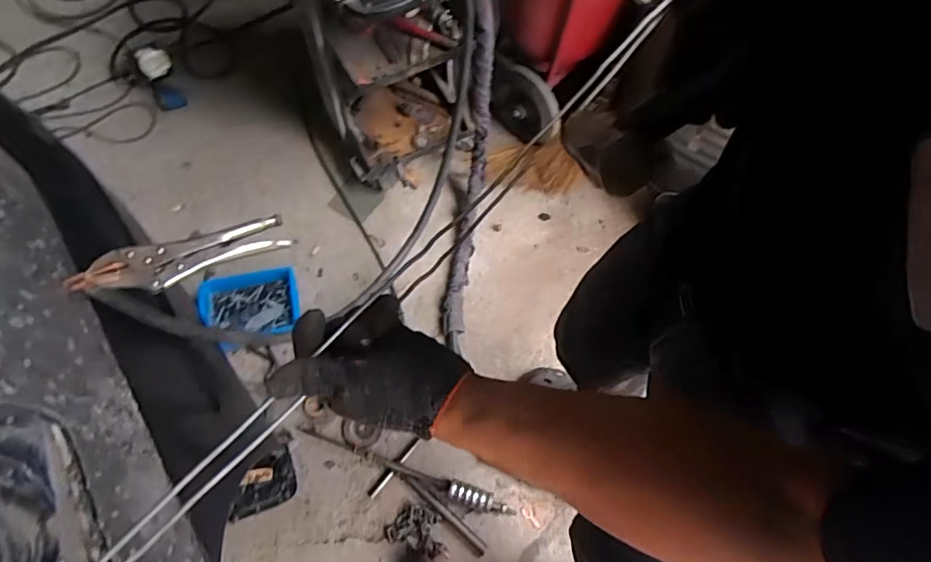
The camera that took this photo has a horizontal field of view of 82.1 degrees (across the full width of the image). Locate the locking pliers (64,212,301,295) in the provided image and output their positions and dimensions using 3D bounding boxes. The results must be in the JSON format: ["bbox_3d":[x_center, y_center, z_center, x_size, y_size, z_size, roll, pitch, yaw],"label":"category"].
[{"bbox_3d":[-0.324,-0.029,0.624,0.229,0.013,0.060,-21,69,-31],"label":"locking pliers"}]

